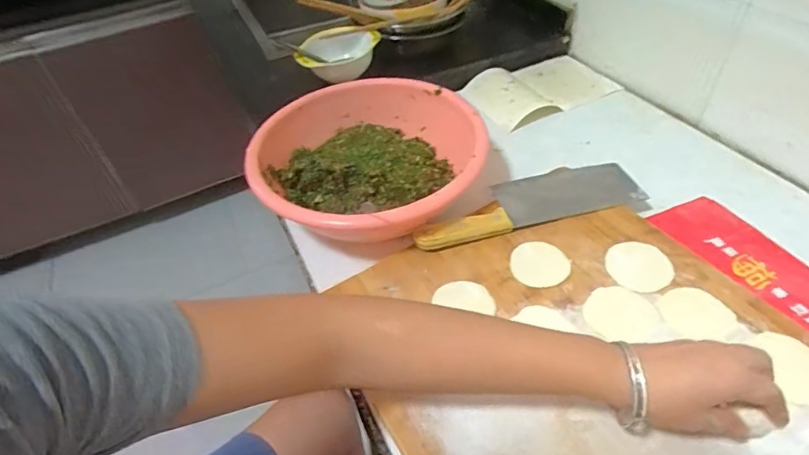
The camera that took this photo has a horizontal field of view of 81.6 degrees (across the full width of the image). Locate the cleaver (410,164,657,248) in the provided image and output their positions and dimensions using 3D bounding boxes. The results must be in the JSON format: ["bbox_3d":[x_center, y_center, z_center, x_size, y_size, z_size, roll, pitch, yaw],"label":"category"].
[{"bbox_3d":[0.148,-0.034,0.575,0.289,0.022,0.082,-13,46,-7],"label":"cleaver"}]

